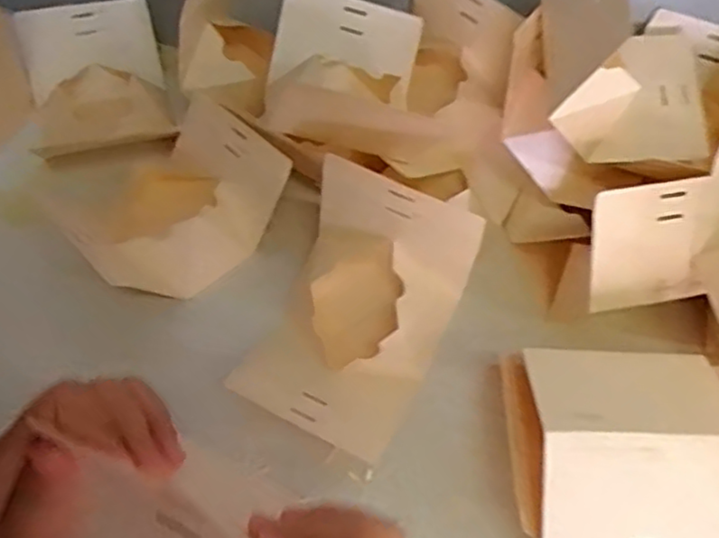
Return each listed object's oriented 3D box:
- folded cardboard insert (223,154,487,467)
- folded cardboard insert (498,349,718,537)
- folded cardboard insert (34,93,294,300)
[{"bbox_3d":[-0.005,0.030,0.497,0.126,0.120,0.149,24,55,12],"label":"folded cardboard insert"},{"bbox_3d":[0.165,0.119,0.430,0.147,0.063,0.141,1,53,-4],"label":"folded cardboard insert"},{"bbox_3d":[-0.176,-0.070,0.603,0.161,0.089,0.188,-35,63,-26],"label":"folded cardboard insert"}]

